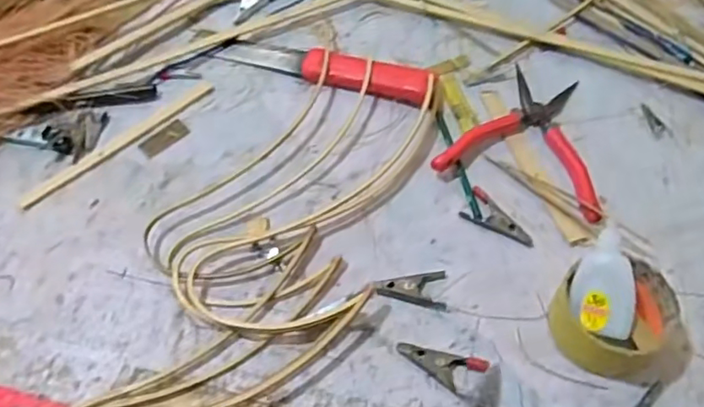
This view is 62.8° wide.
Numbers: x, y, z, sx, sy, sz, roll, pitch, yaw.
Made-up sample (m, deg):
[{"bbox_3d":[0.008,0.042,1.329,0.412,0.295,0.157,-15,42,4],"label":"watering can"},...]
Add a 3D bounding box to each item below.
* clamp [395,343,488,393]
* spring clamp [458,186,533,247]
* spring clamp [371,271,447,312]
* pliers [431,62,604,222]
[{"bbox_3d":[0.066,0.123,0.428,0.067,0.013,0.029,11,58,8],"label":"clamp"},{"bbox_3d":[0.122,0.016,0.501,0.031,0.008,0.069,-33,63,-19],"label":"spring clamp"},{"bbox_3d":[0.047,0.068,0.467,0.058,0.011,0.033,3,57,2],"label":"spring clamp"},{"bbox_3d":[0.172,-0.069,0.547,0.143,0.016,0.158,19,59,13],"label":"pliers"}]

